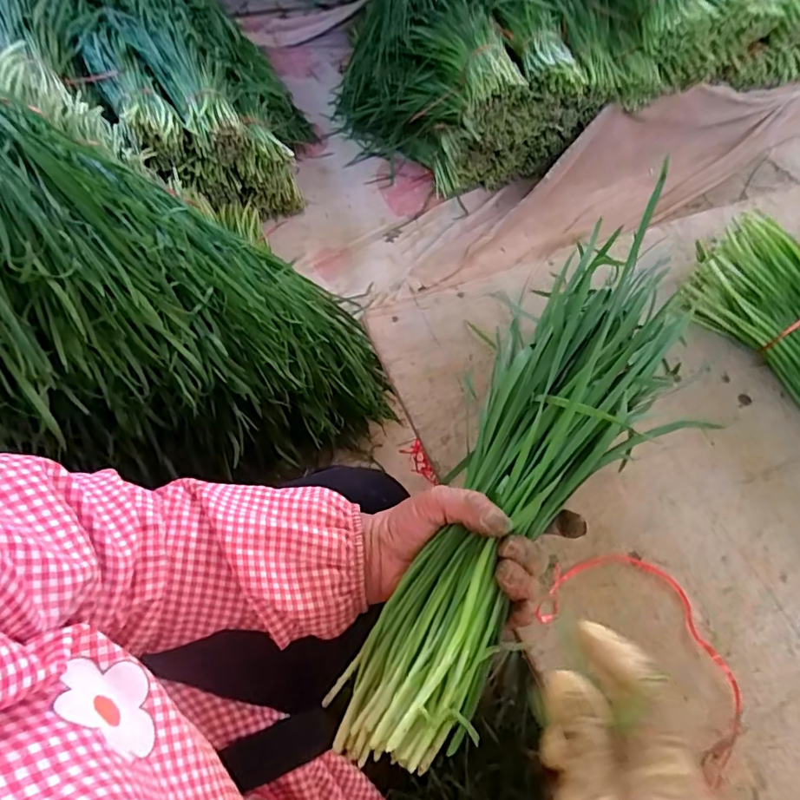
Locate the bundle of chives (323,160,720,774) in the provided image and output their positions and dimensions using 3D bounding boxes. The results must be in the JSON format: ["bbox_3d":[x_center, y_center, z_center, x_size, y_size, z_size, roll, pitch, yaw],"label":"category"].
[{"bbox_3d":[0.077,0.051,0.320,0.104,0.059,0.354,31,72,13],"label":"bundle of chives"}]

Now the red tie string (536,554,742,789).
[{"bbox_3d":[0.193,0.181,0.382,0.164,0.006,0.102,40,66,17],"label":"red tie string"}]

